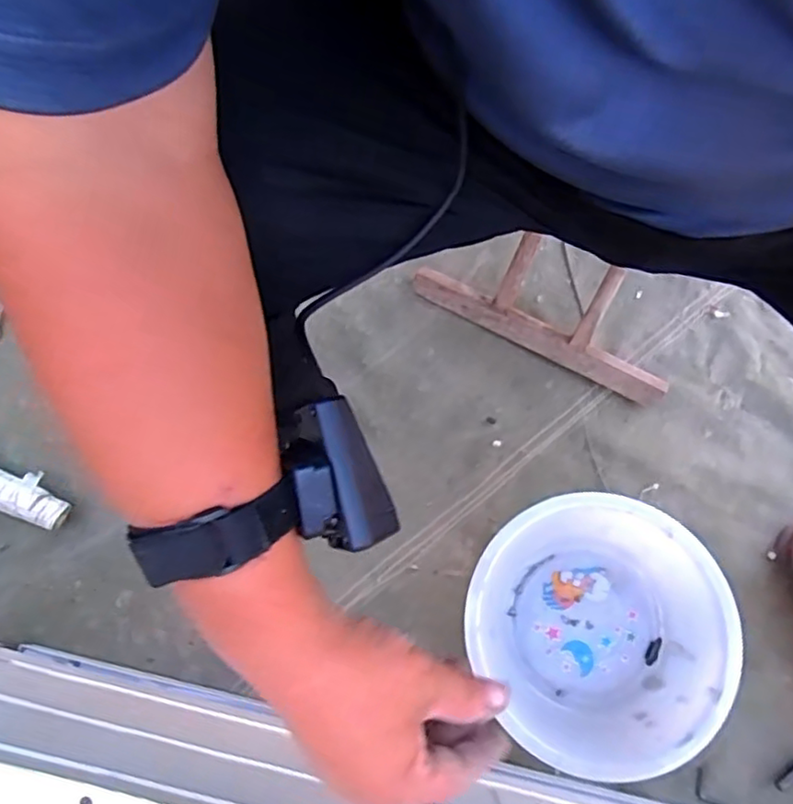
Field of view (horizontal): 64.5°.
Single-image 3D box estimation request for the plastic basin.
[{"bbox_3d":[0.198,0.218,0.622,0.221,0.079,0.243,0,72,0],"label":"plastic basin"}]

